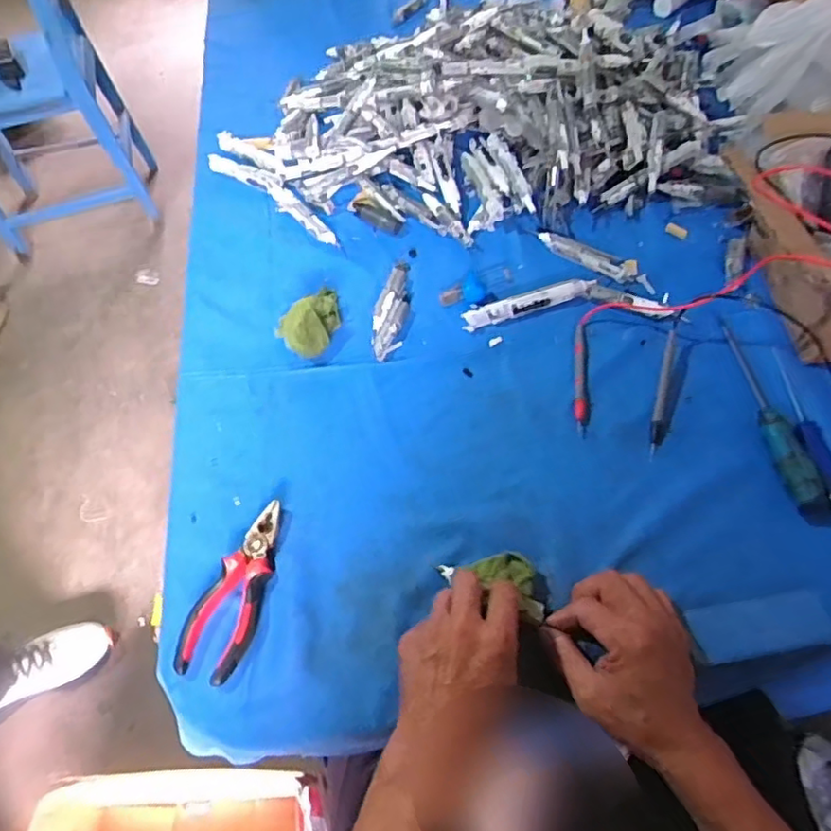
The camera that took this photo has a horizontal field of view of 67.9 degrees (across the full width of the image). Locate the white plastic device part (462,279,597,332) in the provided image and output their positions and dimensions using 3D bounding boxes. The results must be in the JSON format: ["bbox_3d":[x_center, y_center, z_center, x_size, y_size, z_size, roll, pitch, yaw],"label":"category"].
[{"bbox_3d":[0.127,-0.128,0.700,0.150,0.020,0.022,-17,56,-7],"label":"white plastic device part"}]

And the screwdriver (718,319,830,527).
[{"bbox_3d":[0.338,-0.009,0.589,0.036,0.024,0.231,-5,55,1],"label":"screwdriver"}]

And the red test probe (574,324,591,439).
[{"bbox_3d":[0.172,-0.040,0.643,0.015,0.009,0.141,4,56,7],"label":"red test probe"}]

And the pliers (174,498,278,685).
[{"bbox_3d":[-0.151,0.150,0.538,0.056,0.017,0.153,16,58,15],"label":"pliers"}]

